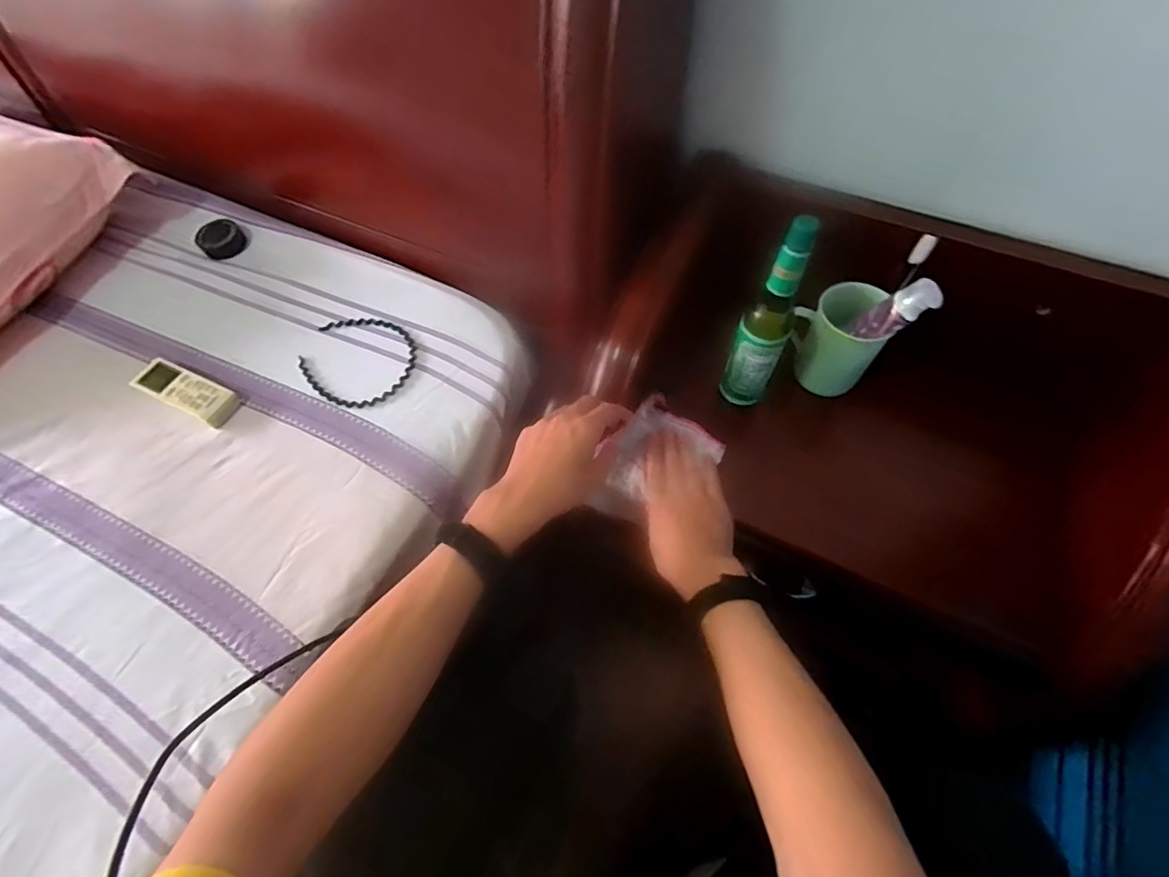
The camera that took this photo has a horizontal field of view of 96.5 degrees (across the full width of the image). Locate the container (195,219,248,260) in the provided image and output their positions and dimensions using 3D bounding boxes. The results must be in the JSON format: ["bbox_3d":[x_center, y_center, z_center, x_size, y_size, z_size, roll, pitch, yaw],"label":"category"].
[{"bbox_3d":[-0.507,-0.280,0.728,0.057,0.022,0.055,-1,60,1],"label":"container"}]

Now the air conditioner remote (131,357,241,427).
[{"bbox_3d":[-0.457,-0.055,0.600,0.121,0.019,0.043,22,63,14],"label":"air conditioner remote"}]

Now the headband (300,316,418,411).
[{"bbox_3d":[-0.270,-0.093,0.624,0.134,0.008,0.124,-1,60,1],"label":"headband"}]

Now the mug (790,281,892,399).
[{"bbox_3d":[0.269,-0.107,0.557,0.087,0.092,0.068,40,69,21],"label":"mug"}]

